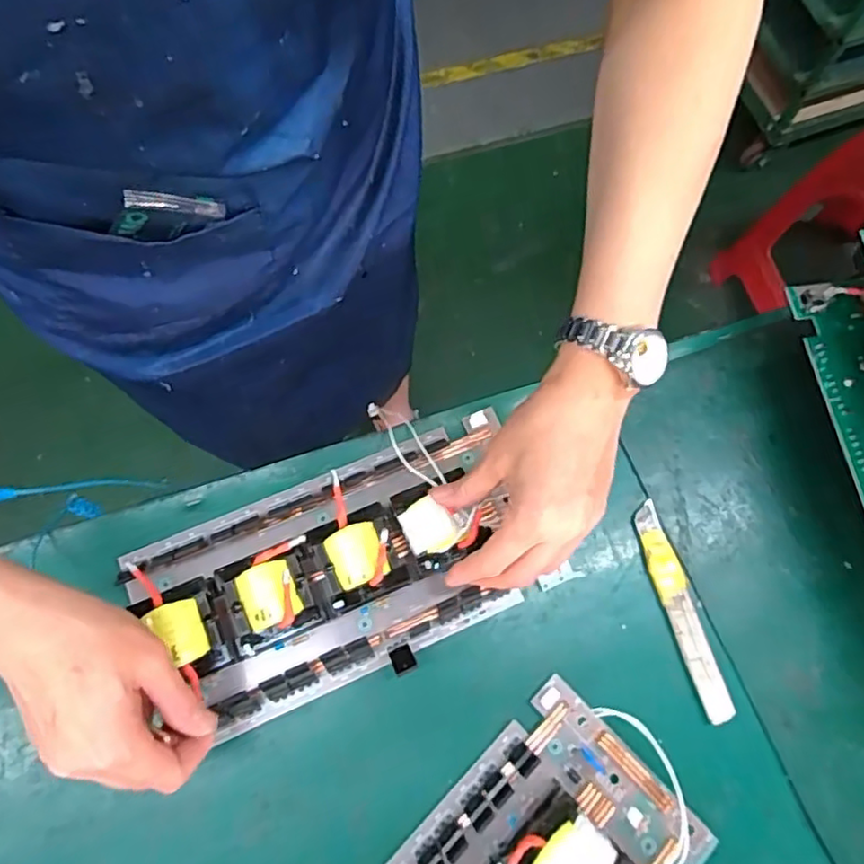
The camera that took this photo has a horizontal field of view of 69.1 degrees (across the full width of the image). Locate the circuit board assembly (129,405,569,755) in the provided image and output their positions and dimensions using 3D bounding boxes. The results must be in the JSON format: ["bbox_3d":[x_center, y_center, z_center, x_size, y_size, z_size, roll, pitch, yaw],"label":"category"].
[{"bbox_3d":[-0.055,0.088,0.423,0.260,0.061,0.138,-22,71,-11],"label":"circuit board assembly"}]

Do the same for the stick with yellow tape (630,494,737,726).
[{"bbox_3d":[0.176,0.124,0.444,0.022,0.009,0.149,-14,72,-7],"label":"stick with yellow tape"}]

